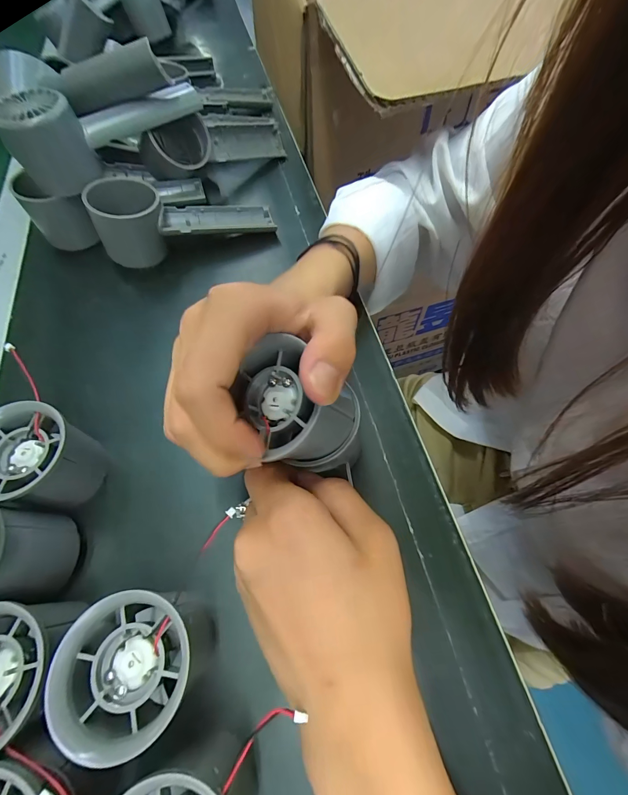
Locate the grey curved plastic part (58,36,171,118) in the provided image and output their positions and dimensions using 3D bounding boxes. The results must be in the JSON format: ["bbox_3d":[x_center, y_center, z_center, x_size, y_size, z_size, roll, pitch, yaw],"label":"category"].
[{"bbox_3d":[-0.178,-0.280,0.292,0.141,0.034,0.018,13,59,29],"label":"grey curved plastic part"}]

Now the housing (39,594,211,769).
[{"bbox_3d":[-0.080,0.125,0.160,0.054,0.063,0.053,-1,64,1],"label":"housing"}]

